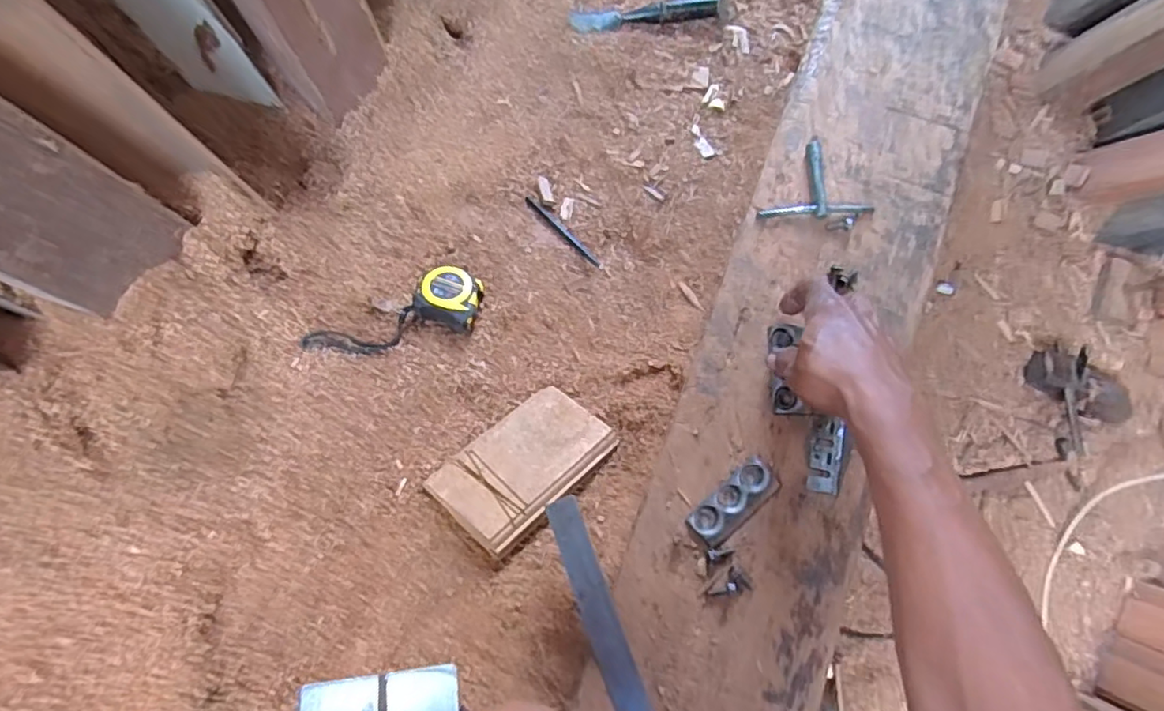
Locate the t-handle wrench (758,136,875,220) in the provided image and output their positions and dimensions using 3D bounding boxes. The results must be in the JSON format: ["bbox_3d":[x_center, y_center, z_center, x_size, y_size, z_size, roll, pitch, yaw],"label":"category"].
[{"bbox_3d":[0.213,-0.167,0.586,0.101,0.013,0.083,-5,78,-3],"label":"t-handle wrench"}]

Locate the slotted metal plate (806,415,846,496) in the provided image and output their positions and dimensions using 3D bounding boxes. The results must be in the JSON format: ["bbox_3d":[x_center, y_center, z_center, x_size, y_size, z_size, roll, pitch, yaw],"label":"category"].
[{"bbox_3d":[0.203,0.084,0.521,0.026,0.015,0.061,8,78,0],"label":"slotted metal plate"}]

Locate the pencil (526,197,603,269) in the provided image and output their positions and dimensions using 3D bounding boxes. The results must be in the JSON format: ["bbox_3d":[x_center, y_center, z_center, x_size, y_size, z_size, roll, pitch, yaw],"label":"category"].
[{"bbox_3d":[-0.023,-0.155,0.782,0.012,0.015,0.132,-42,82,-9],"label":"pencil"}]

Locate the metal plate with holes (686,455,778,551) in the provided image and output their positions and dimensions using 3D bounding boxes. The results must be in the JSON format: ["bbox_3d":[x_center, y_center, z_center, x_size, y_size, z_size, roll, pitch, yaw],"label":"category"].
[{"bbox_3d":[0.126,0.122,0.518,0.084,0.010,0.033,-40,82,-9],"label":"metal plate with holes"}]

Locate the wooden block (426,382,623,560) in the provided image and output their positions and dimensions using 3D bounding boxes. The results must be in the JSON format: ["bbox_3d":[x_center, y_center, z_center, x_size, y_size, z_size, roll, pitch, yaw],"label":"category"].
[{"bbox_3d":[-0.056,0.102,0.603,0.101,0.019,0.171,35,51,24],"label":"wooden block"}]

